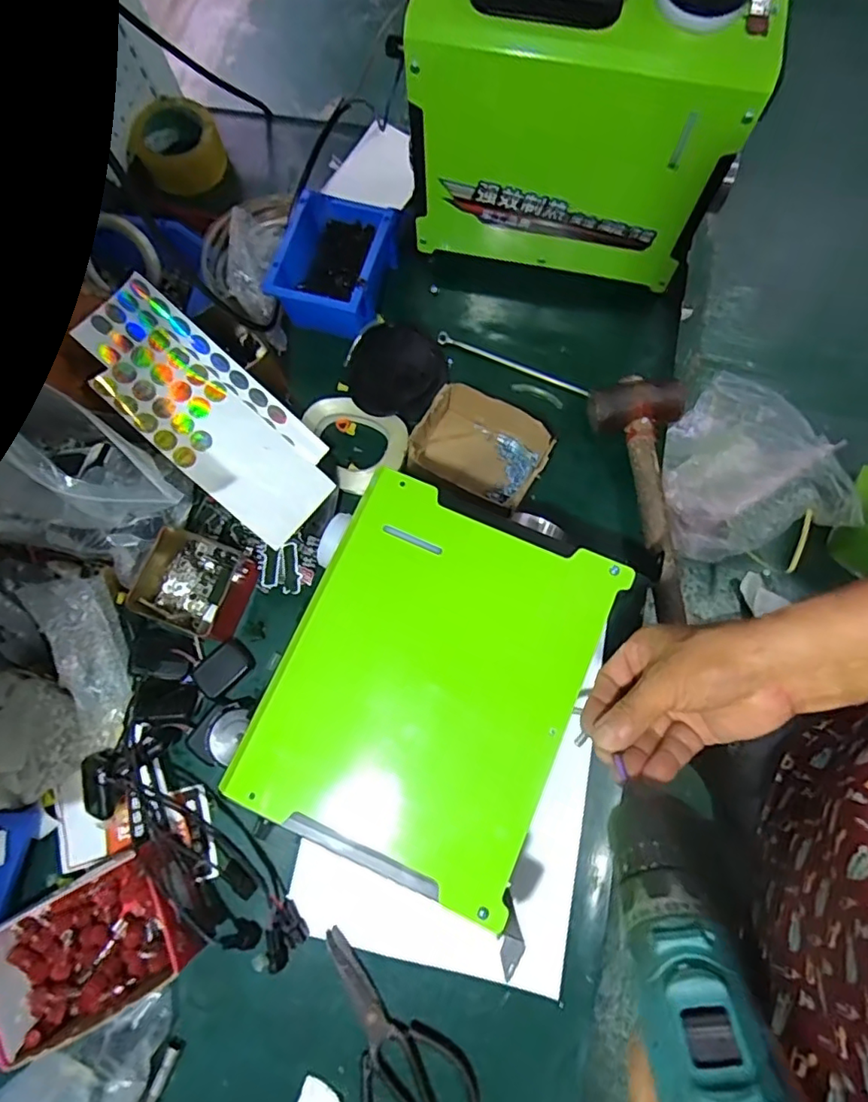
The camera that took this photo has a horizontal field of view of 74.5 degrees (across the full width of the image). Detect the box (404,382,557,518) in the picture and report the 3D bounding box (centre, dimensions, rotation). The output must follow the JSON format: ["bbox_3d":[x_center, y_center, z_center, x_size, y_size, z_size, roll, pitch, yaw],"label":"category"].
[{"bbox_3d":[0.048,-0.107,0.625,0.142,0.049,0.116,30,79,9],"label":"box"}]

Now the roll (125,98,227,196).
[{"bbox_3d":[-0.339,-0.534,0.749,0.108,0.061,0.108,0,76,2],"label":"roll"}]

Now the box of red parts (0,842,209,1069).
[{"bbox_3d":[-0.312,0.358,0.519,0.189,0.053,0.118,-30,77,-5],"label":"box of red parts"}]

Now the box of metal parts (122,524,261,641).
[{"bbox_3d":[-0.258,0.034,0.615,0.111,0.040,0.103,20,78,7],"label":"box of metal parts"}]

